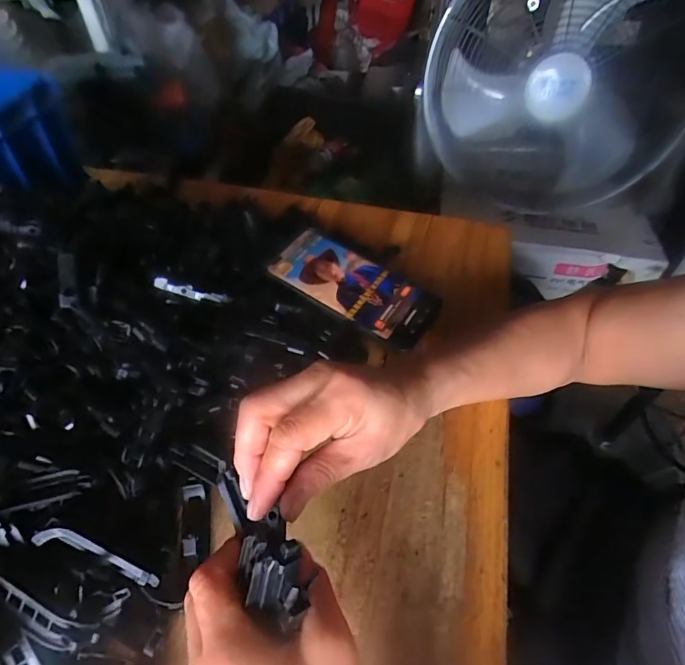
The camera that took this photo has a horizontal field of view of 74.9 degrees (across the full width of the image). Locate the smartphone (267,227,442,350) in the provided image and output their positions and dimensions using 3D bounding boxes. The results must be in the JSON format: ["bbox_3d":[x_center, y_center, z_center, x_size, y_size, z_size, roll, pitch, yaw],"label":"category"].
[{"bbox_3d":[0.013,-0.048,0.429,0.158,0.005,0.080,29,58,15],"label":"smartphone"}]

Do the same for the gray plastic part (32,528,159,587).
[{"bbox_3d":[-0.143,0.131,0.260,0.074,0.008,0.011,25,54,-1],"label":"gray plastic part"}]

